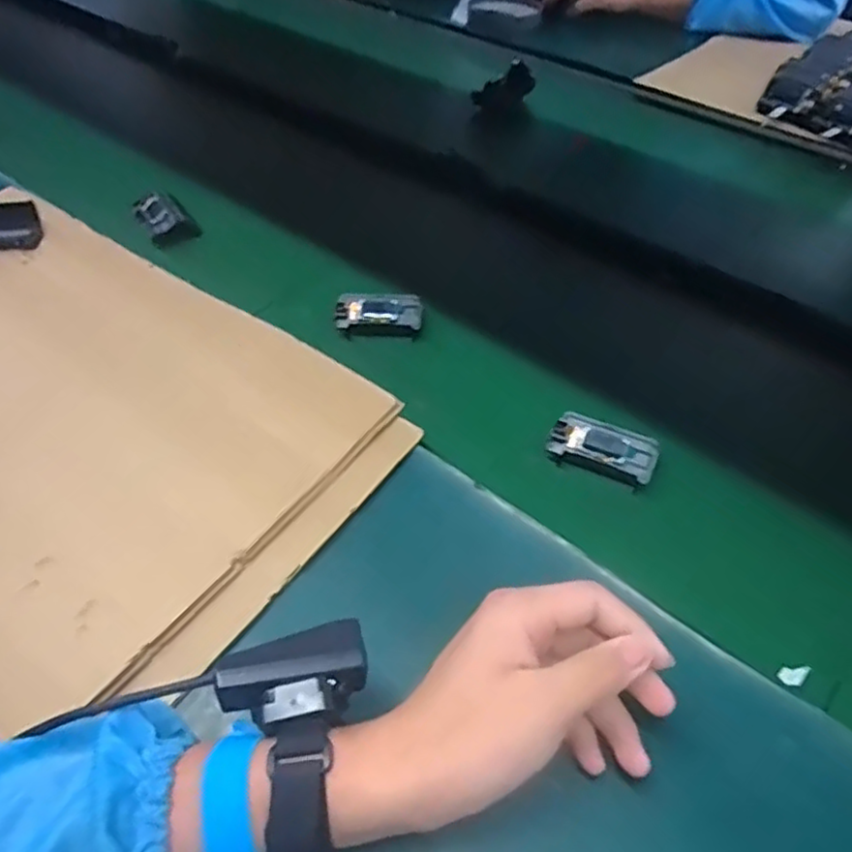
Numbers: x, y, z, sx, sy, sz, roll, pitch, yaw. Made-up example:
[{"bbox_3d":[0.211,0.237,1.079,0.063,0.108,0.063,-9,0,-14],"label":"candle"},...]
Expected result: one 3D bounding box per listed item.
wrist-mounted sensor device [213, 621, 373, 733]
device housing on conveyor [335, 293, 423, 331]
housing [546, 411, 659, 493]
[{"bbox_3d":[-0.061,0.120,0.323,0.068,0.026,0.044,-15,51,-12],"label":"wrist-mounted sensor device"},{"bbox_3d":[-0.039,-0.095,0.572,0.070,0.010,0.029,0,92,-1],"label":"device housing on conveyor"},{"bbox_3d":[0.123,0.016,0.473,0.070,0.017,0.037,25,54,20],"label":"housing"}]

